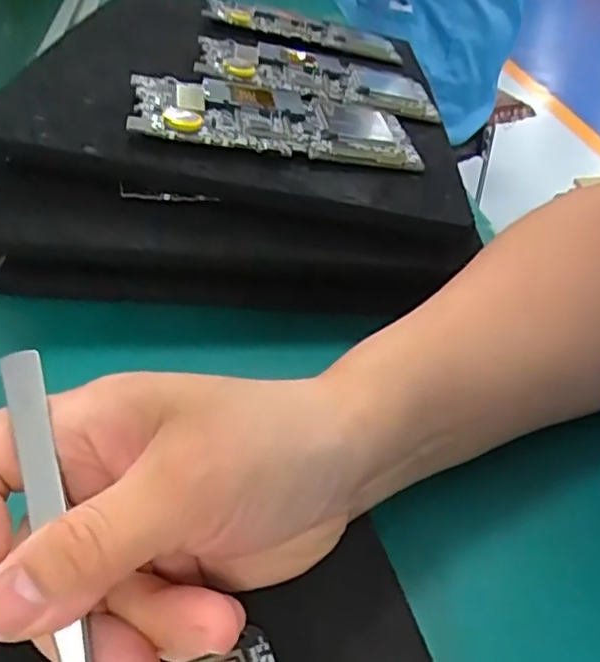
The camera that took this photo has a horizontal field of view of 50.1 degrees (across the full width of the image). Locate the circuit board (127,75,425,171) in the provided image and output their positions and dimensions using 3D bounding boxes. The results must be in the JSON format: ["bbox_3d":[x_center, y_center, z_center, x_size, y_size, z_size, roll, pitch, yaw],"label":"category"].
[{"bbox_3d":[-0.012,-0.119,0.357,0.154,0.004,0.076,3,43,-15],"label":"circuit board"}]

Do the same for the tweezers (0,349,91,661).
[{"bbox_3d":[-0.063,0.061,0.168,0.011,0.005,0.124,-13,67,-18],"label":"tweezers"}]

